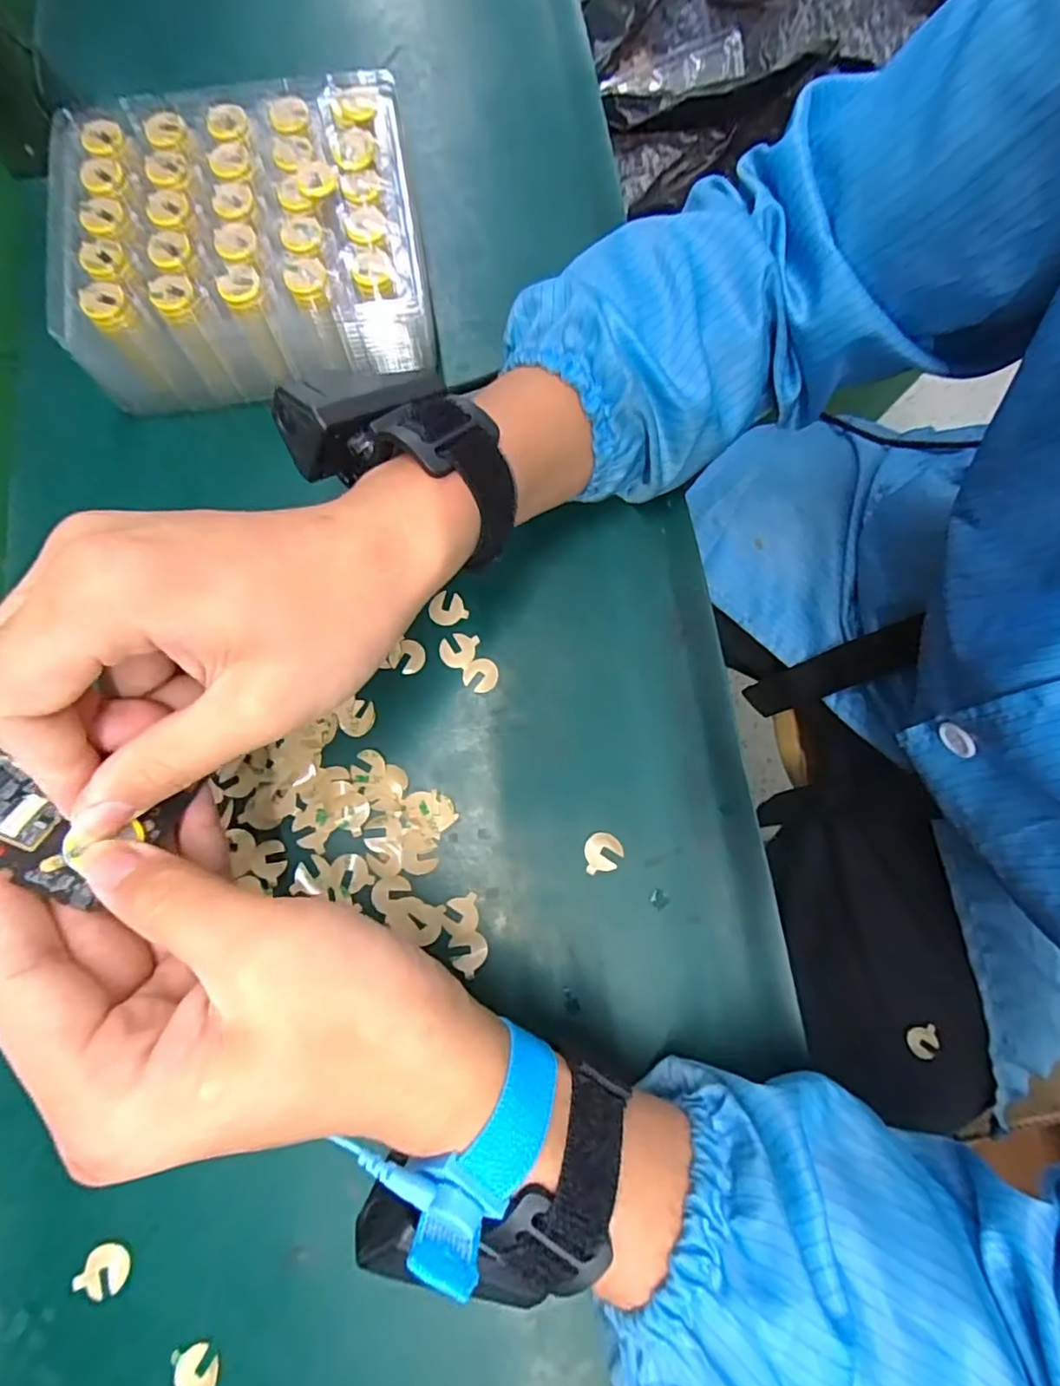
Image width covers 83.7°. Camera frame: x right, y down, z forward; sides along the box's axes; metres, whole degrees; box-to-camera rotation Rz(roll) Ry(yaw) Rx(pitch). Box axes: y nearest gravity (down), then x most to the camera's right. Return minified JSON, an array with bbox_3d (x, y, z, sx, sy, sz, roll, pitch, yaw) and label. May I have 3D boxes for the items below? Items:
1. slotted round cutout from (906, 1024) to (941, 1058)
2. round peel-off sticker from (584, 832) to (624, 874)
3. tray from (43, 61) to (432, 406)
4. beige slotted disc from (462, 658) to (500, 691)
[{"bbox_3d":[0.250,0.221,0.376,0.018,0.004,0.018,-6,61,11],"label":"slotted round cutout"},{"bbox_3d":[0.035,0.075,0.278,0.018,0.004,0.018,0,77,0],"label":"round peel-off sticker"},{"bbox_3d":[-0.143,-0.232,0.312,0.175,0.064,0.150,-7,78,-2],"label":"tray"},{"bbox_3d":[-0.024,-0.009,0.294,0.017,0.004,0.016,39,80,8],"label":"beige slotted disc"}]

